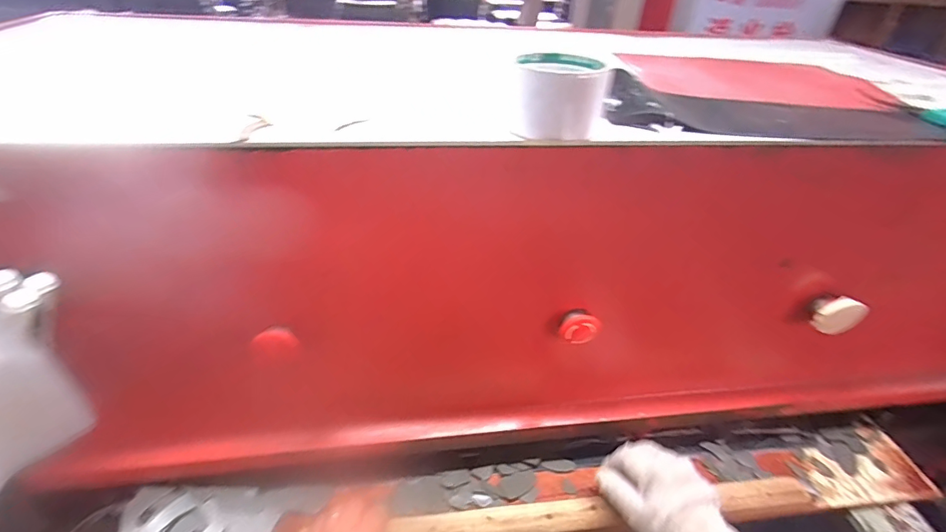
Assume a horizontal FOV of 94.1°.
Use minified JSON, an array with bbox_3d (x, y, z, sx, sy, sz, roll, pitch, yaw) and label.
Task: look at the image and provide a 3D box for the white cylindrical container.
[{"bbox_3d":[0.069,-0.142,0.364,0.074,0.052,0.091,8,37,4],"label":"white cylindrical container"}]

